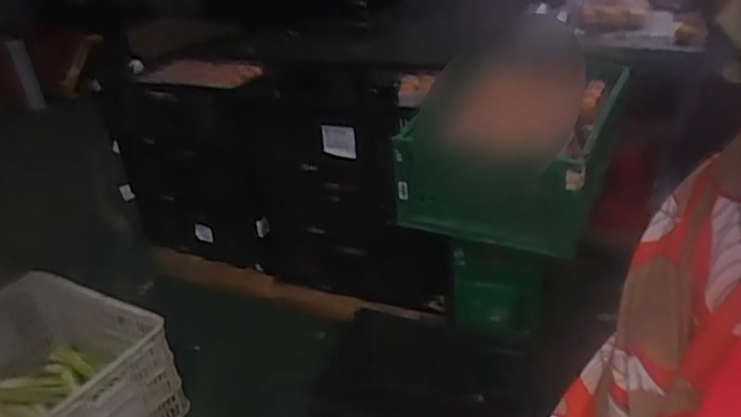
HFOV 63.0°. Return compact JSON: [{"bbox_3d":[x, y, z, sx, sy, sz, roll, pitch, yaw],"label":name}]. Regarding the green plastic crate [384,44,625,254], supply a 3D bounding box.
[{"bbox_3d":[0.341,-0.164,1.381,0.372,0.220,0.599,11,34,27],"label":"green plastic crate"}]

